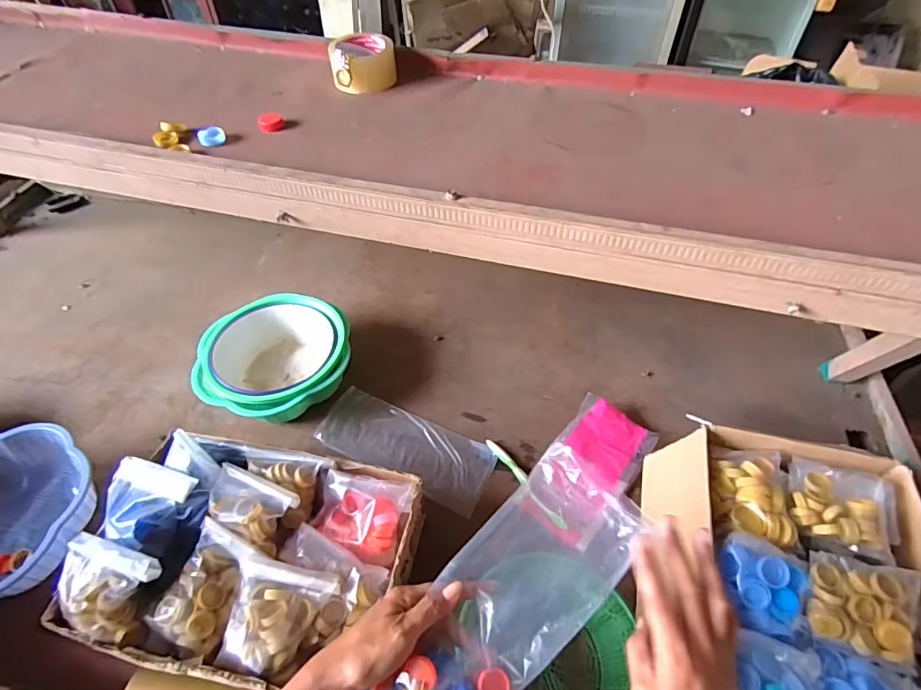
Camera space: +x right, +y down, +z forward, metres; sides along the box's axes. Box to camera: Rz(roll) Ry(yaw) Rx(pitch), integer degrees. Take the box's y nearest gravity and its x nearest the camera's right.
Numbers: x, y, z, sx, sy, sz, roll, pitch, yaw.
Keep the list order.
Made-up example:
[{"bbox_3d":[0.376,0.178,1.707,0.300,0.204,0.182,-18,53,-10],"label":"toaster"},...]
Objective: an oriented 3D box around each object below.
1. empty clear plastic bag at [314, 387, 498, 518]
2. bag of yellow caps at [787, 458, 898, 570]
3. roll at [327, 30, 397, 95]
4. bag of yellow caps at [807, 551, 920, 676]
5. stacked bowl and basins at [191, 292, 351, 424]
[{"bbox_3d":[-0.091,0.170,0.806,0.291,0.011,0.118,21,51,16],"label":"empty clear plastic bag"},{"bbox_3d":[0.487,0.209,0.610,0.120,0.035,0.106,18,50,14],"label":"bag of yellow caps"},{"bbox_3d":[-0.153,-0.446,0.764,0.102,0.059,0.108,-6,49,-7],"label":"roll"},{"bbox_3d":[0.453,0.292,0.534,0.119,0.038,0.100,11,49,8],"label":"bag of yellow caps"},{"bbox_3d":[-0.319,0.031,0.845,0.220,0.102,0.242,1,48,-1],"label":"stacked bowl and basins"}]

